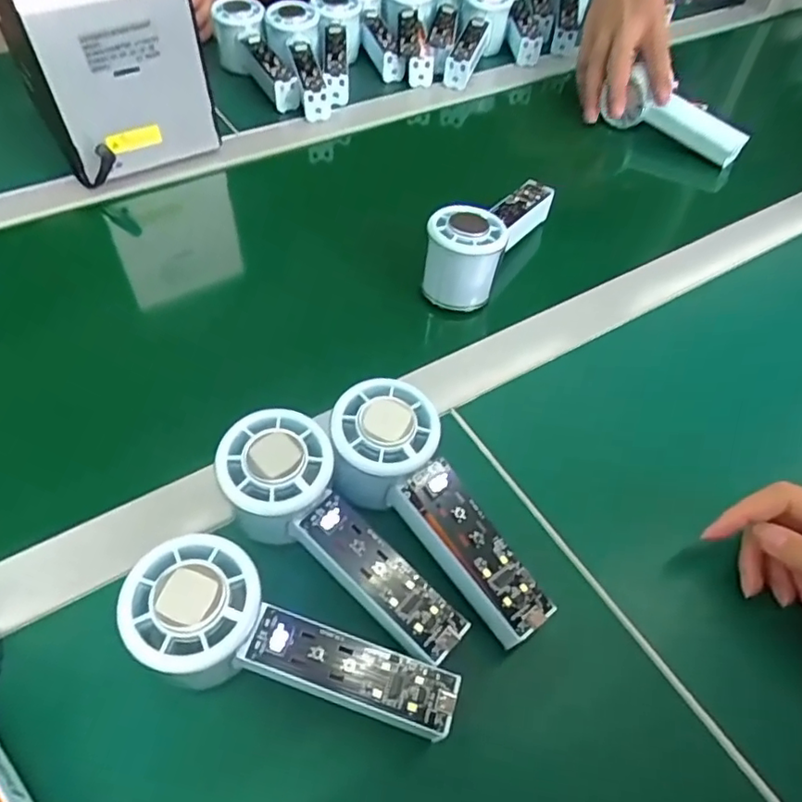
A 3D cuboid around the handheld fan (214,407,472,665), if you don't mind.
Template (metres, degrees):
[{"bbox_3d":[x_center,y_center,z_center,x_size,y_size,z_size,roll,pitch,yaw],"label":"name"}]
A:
[{"bbox_3d":[-0.034,0.072,0.305,0.147,0.053,0.053,42,60,8],"label":"handheld fan"}]

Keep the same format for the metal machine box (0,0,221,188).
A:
[{"bbox_3d":[-0.247,-0.289,0.501,0.131,0.172,0.128,-24,58,-21],"label":"metal machine box"}]

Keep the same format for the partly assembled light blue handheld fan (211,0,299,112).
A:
[{"bbox_3d":[-0.153,-0.360,0.623,0.053,0.068,0.145,-19,57,-18],"label":"partly assembled light blue handheld fan"}]

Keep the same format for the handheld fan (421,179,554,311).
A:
[{"bbox_3d":[0.069,-0.133,0.463,0.054,0.067,0.144,26,55,14],"label":"handheld fan"}]

